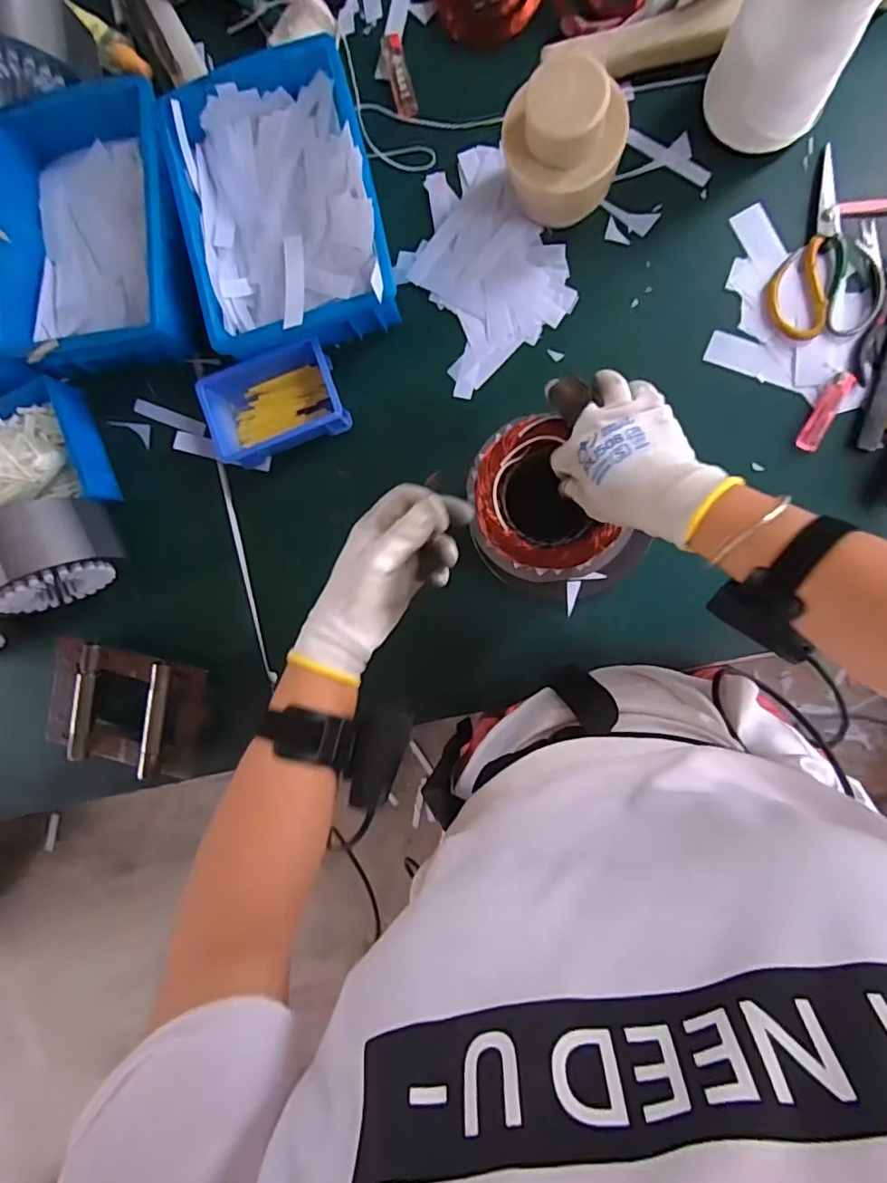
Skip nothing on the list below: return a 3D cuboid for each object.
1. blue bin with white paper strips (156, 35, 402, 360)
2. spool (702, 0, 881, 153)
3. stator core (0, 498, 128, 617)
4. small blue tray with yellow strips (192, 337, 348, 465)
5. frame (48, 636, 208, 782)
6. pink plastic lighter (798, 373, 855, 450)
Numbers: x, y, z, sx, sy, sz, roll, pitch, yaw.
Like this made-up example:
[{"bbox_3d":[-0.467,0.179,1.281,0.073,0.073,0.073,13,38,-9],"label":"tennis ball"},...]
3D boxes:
[{"bbox_3d":[-0.170,-0.400,0.604,0.206,0.089,0.284,-14,91,9],"label":"blue bin with white paper strips"},{"bbox_3d":[0.302,-0.480,0.488,0.102,0.169,0.096,0,93,9],"label":"spool"},{"bbox_3d":[-0.436,-0.034,0.613,0.149,0.126,0.082,-29,88,9],"label":"stator core"},{"bbox_3d":[-0.185,-0.211,0.634,0.145,0.061,0.101,-18,90,9],"label":"small blue tray with yellow strips"},{"bbox_3d":[-0.380,0.136,0.661,0.194,0.031,0.135,13,95,8],"label":"frame"},{"bbox_3d":[0.387,-0.181,0.572,0.020,0.010,0.080,27,97,6],"label":"pink plastic lighter"}]

